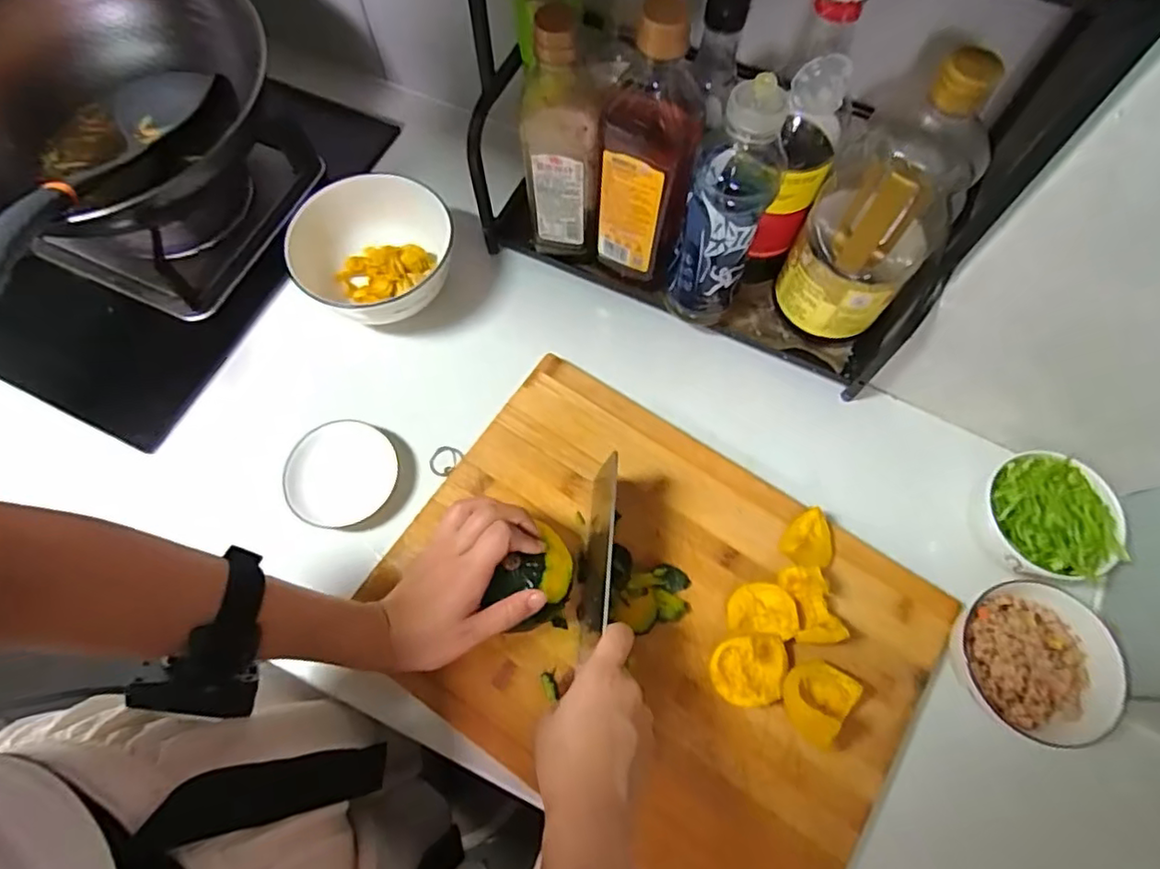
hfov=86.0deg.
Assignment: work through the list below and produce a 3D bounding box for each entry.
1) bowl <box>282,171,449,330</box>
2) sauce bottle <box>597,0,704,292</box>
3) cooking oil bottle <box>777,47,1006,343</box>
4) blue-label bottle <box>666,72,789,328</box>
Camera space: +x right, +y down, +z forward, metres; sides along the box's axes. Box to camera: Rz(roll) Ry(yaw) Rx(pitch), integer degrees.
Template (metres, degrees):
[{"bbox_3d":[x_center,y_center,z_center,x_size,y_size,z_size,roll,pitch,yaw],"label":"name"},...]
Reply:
[{"bbox_3d":[-0.201,-0.166,0.602,0.151,0.074,0.138,0,68,-1],"label":"bowl"},{"bbox_3d":[0.056,-0.228,0.511,0.072,0.256,0.071,10,68,4],"label":"sauce bottle"},{"bbox_3d":[0.232,-0.171,0.478,0.094,0.233,0.077,29,71,11],"label":"cooking oil bottle"},{"bbox_3d":[0.117,-0.181,0.502,0.060,0.219,0.070,15,69,5],"label":"blue-label bottle"}]

